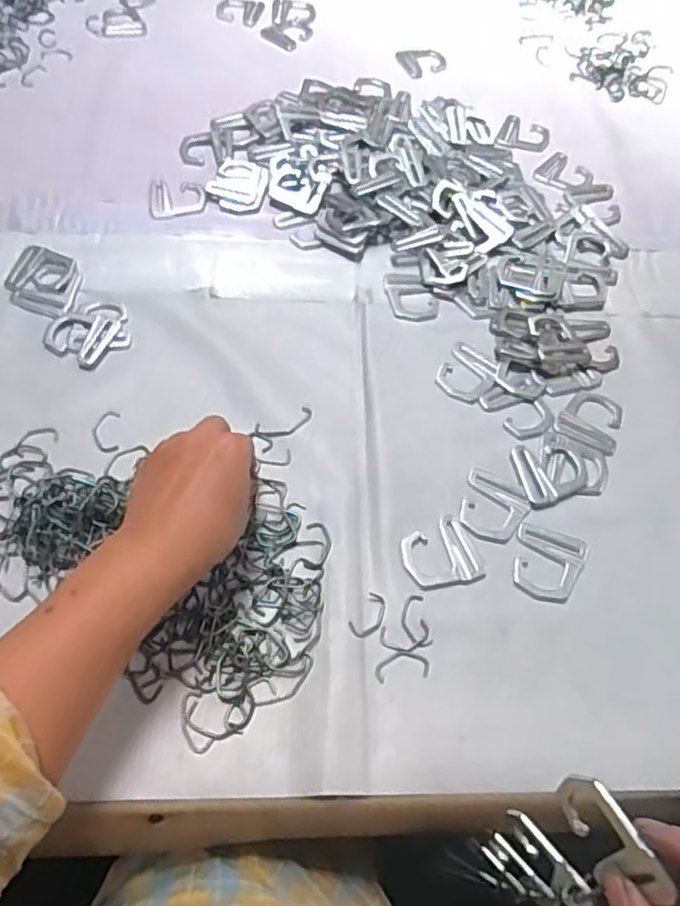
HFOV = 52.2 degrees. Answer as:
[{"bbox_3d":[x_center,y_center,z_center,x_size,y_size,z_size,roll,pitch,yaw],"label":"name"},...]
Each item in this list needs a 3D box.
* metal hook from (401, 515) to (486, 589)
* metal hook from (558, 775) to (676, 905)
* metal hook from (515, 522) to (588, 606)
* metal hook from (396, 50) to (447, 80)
[{"bbox_3d":[0.068,0.070,0.473,0.048,0.004,0.047,-20,63,-15],"label":"metal hook"},{"bbox_3d":[0.109,0.156,0.280,0.012,0.036,0.050,-19,63,-14],"label":"metal hook"},{"bbox_3d":[0.144,0.075,0.475,0.046,0.004,0.051,16,60,5],"label":"metal hook"},{"bbox_3d":[0.092,-0.438,0.775,0.049,0.010,0.042,-23,64,-16],"label":"metal hook"}]

